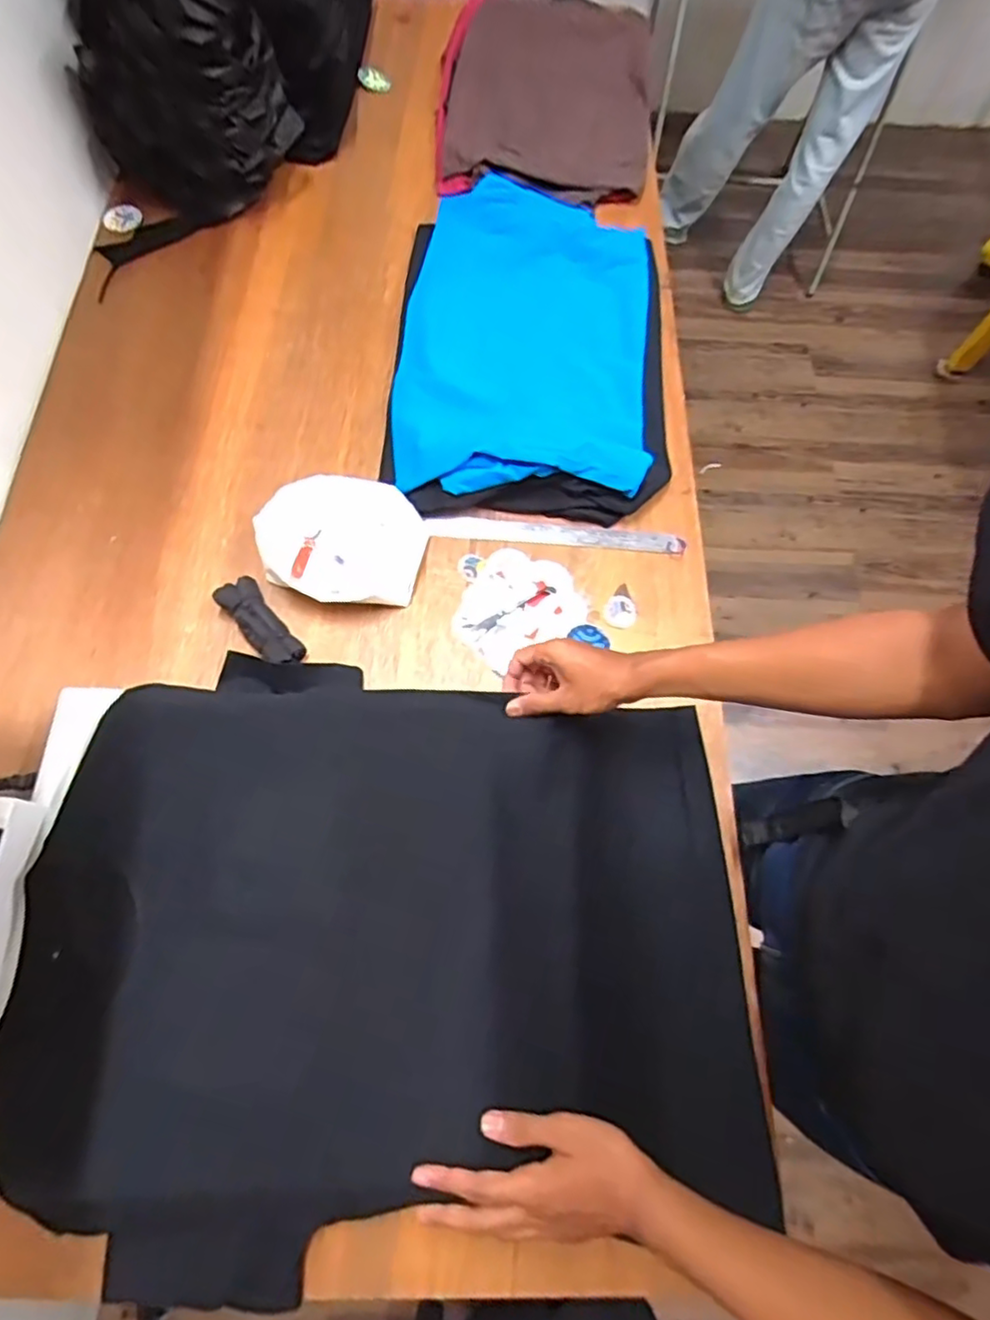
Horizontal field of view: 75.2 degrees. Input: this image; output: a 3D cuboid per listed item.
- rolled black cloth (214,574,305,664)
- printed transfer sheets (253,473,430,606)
[{"bbox_3d":[-0.272,-0.042,0.750,0.046,0.025,0.125,-41,77,-14],"label":"rolled black cloth"},{"bbox_3d":[-0.187,-0.146,0.785,0.195,0.047,0.154,10,71,2],"label":"printed transfer sheets"}]

